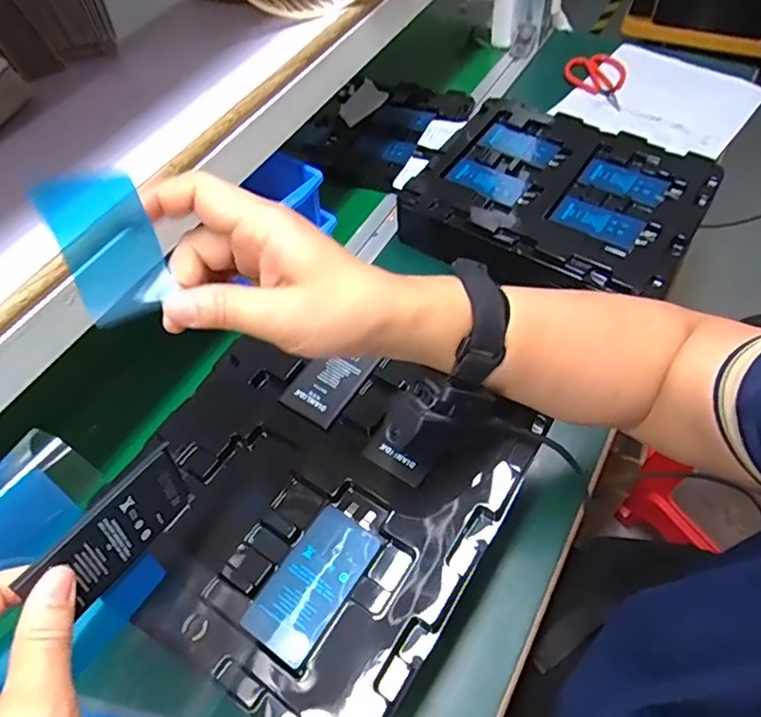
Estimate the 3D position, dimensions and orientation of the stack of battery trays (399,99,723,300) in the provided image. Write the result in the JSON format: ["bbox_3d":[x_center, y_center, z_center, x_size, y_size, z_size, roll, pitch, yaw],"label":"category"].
[{"bbox_3d":[0.198,-0.174,0.631,0.277,0.067,0.234,28,62,22],"label":"stack of battery trays"}]

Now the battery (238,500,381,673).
[{"bbox_3d":[-0.039,0.129,0.329,0.042,0.005,0.082,27,62,22],"label":"battery"}]

